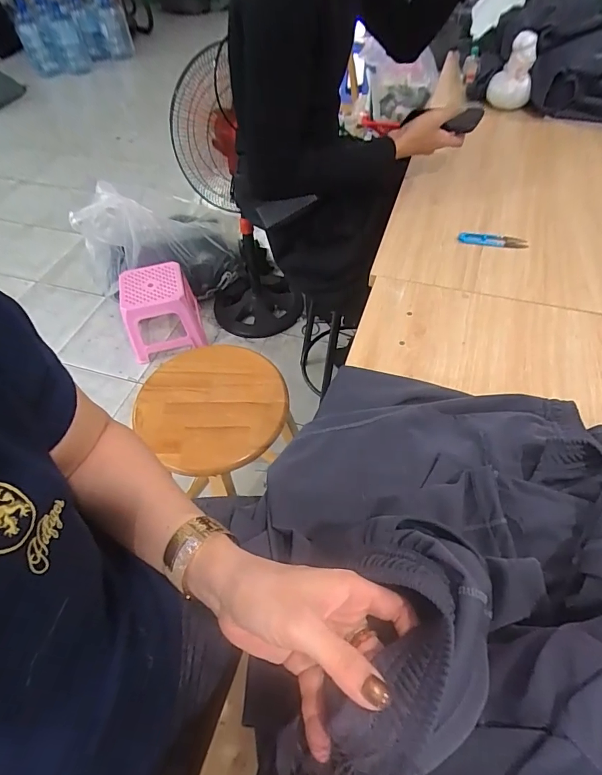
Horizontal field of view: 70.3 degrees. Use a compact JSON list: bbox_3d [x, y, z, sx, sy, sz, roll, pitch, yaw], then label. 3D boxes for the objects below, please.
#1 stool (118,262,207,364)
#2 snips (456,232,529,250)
[{"bbox_3d":[-0.540,-0.297,1.644,0.268,0.240,0.243,-13,52,-6],"label":"stool"},{"bbox_3d":[0.357,-0.275,0.795,0.121,0.008,0.024,13,54,14],"label":"snips"}]

